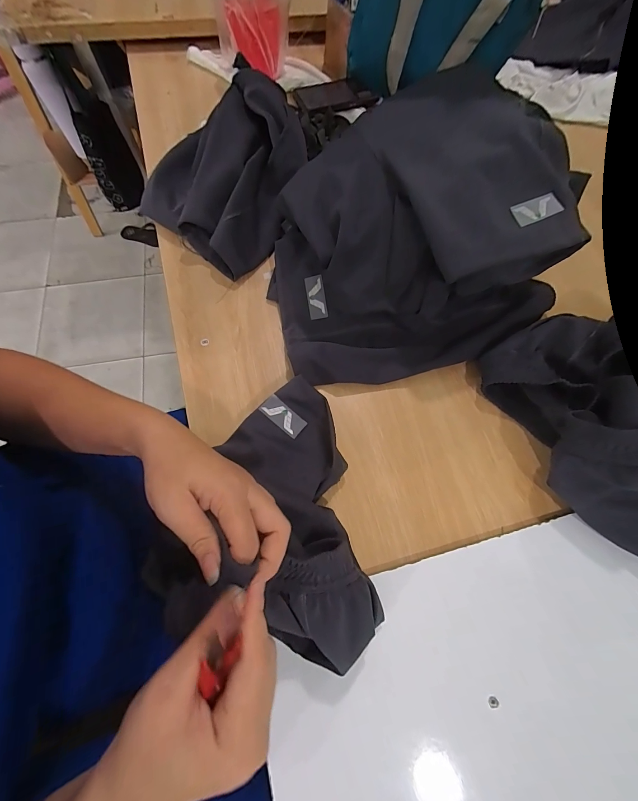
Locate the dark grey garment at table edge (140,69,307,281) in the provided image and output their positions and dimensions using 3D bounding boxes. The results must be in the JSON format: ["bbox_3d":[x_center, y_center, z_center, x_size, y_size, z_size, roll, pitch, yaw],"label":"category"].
[{"bbox_3d":[-0.125,-0.361,0.509,0.236,0.086,0.277,37,73,12],"label":"dark grey garment at table edge"}]

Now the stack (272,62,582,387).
[{"bbox_3d":[0.104,-0.212,0.415,0.356,0.153,0.324,-16,70,-7],"label":"stack"}]

